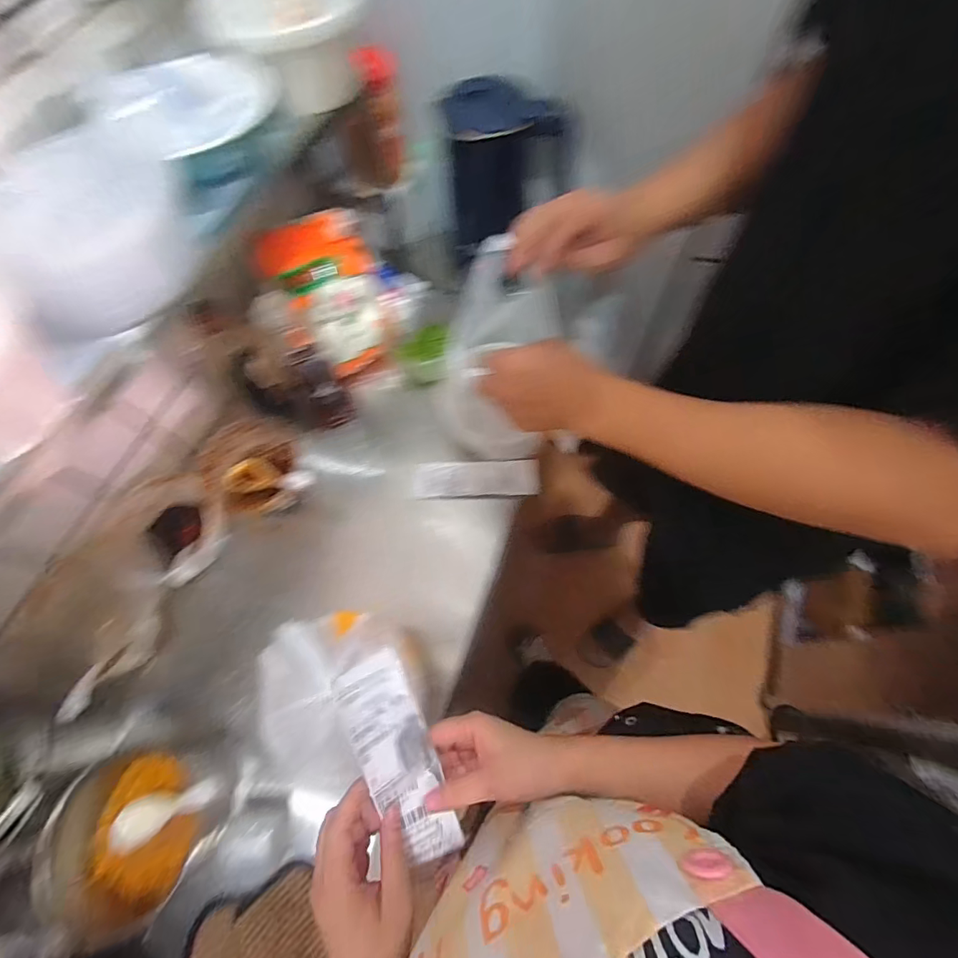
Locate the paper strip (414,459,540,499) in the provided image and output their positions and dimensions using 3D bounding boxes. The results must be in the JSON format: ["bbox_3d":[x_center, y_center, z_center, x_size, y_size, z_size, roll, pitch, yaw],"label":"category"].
[{"bbox_3d":[-0.002,-0.002,0.661,0.181,0.011,0.055,-3,66,1],"label":"paper strip"}]

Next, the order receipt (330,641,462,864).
[{"bbox_3d":[-0.061,0.214,0.346,0.054,0.016,0.154,-22,87,-31],"label":"order receipt"}]

